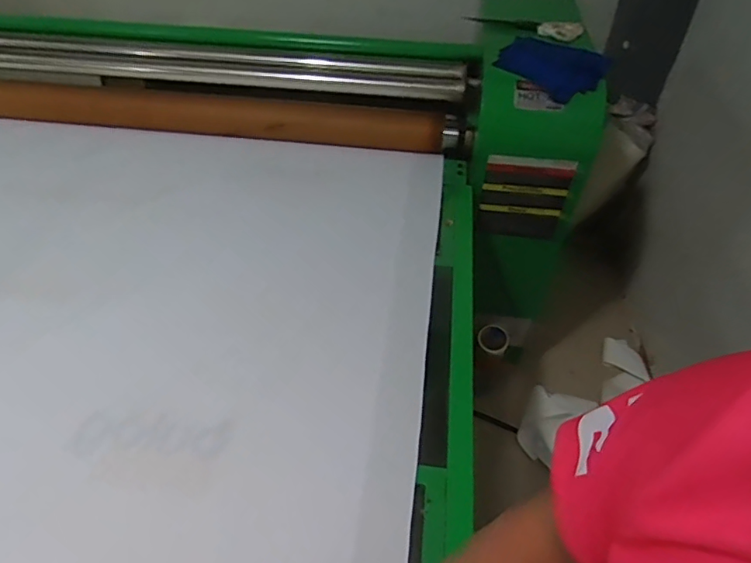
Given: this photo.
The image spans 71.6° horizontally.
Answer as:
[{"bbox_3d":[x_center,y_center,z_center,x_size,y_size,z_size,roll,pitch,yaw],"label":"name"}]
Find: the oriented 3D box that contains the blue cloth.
[{"bbox_3d":[0.432,-0.514,1.254,0.213,0.108,0.224,28,52,23],"label":"blue cloth"}]

